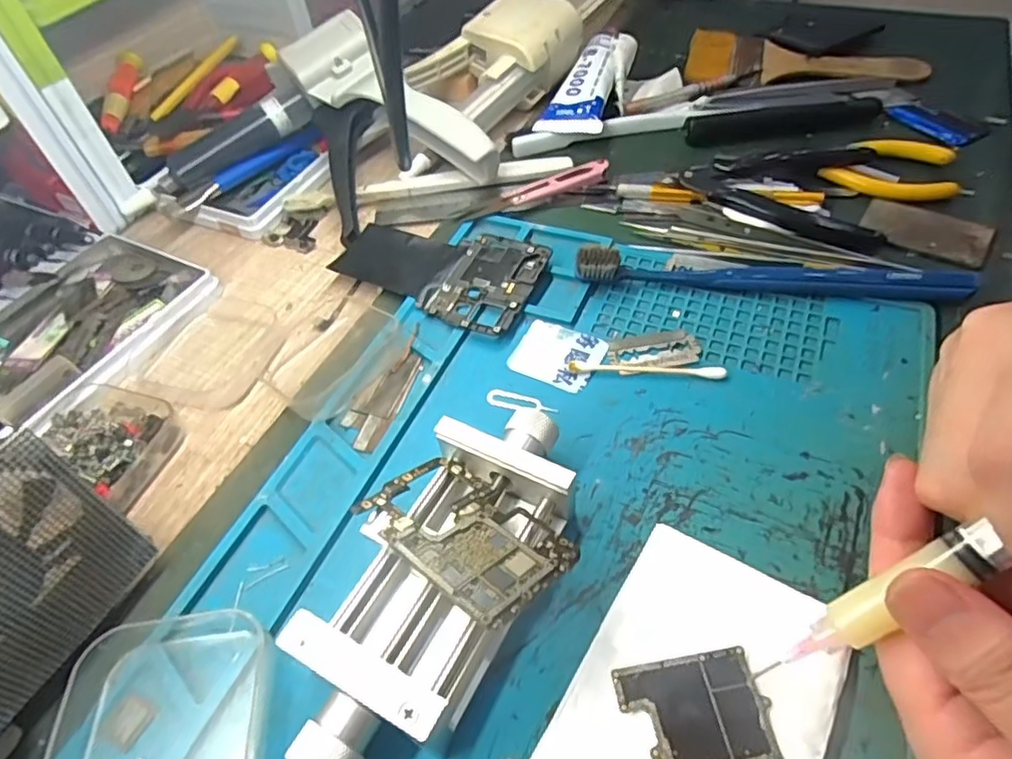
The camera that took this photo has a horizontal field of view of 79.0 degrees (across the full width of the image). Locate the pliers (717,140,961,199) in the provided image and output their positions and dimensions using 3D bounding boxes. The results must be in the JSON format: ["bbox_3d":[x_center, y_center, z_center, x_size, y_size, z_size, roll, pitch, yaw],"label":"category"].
[{"bbox_3d":[0.196,-0.131,0.369,0.131,0.014,0.048,8,52,13],"label":"pliers"}]

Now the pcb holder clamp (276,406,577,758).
[{"bbox_3d":[-0.020,0.066,0.213,0.059,0.033,0.135,18,55,20],"label":"pcb holder clamp"}]

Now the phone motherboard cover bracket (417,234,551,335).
[{"bbox_3d":[-0.011,-0.052,0.324,0.051,0.007,0.066,19,55,21],"label":"phone motherboard cover bracket"}]

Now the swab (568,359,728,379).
[{"bbox_3d":[0.065,-0.005,0.282,0.070,0.005,0.006,2,51,9],"label":"swab"}]

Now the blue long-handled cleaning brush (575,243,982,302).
[{"bbox_3d":[0.128,-0.053,0.302,0.183,0.022,0.016,3,51,9],"label":"blue long-handled cleaning brush"}]

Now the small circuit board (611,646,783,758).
[{"bbox_3d":[0.058,0.103,0.189,0.043,0.004,0.033,-10,50,-1],"label":"small circuit board"}]

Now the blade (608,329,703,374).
[{"bbox_3d":[0.070,-0.015,0.290,0.042,0.004,0.025,-10,50,-2],"label":"blade"}]

